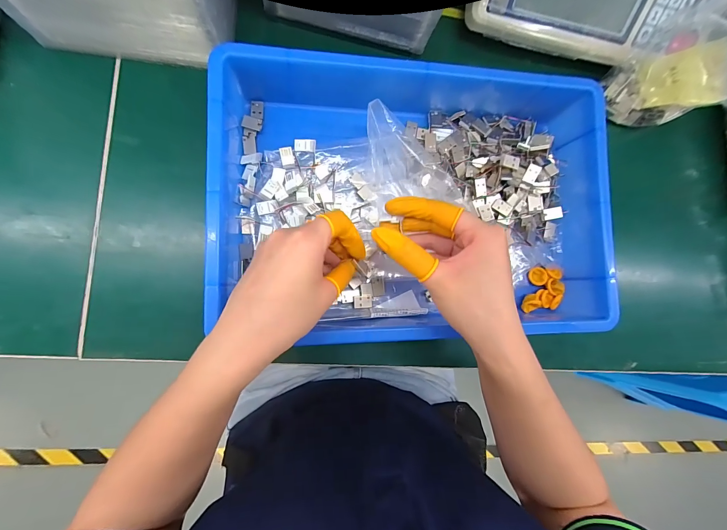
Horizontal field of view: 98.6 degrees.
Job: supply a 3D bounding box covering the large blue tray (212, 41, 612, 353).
[{"bbox_3d":[0.053,-0.069,0.299,0.359,0.060,0.232,1,86,-8],"label":"large blue tray"}]

